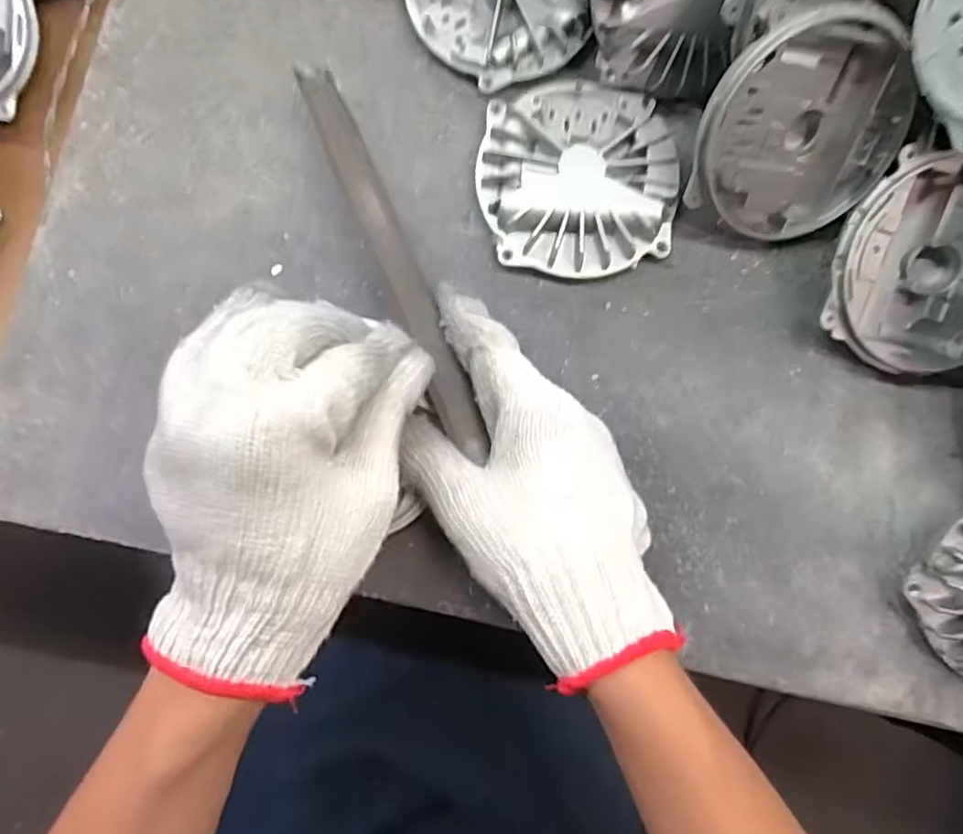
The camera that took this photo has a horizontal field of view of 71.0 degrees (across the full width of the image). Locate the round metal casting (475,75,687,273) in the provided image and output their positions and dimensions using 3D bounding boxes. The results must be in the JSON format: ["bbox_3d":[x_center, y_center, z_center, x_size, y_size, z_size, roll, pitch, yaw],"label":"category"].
[{"bbox_3d":[0.052,-0.131,0.365,0.103,0.019,0.107,0,83,-2],"label":"round metal casting"}]

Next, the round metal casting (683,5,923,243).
[{"bbox_3d":[0.159,-0.144,0.339,0.106,0.105,0.021,1,38,-15],"label":"round metal casting"}]

